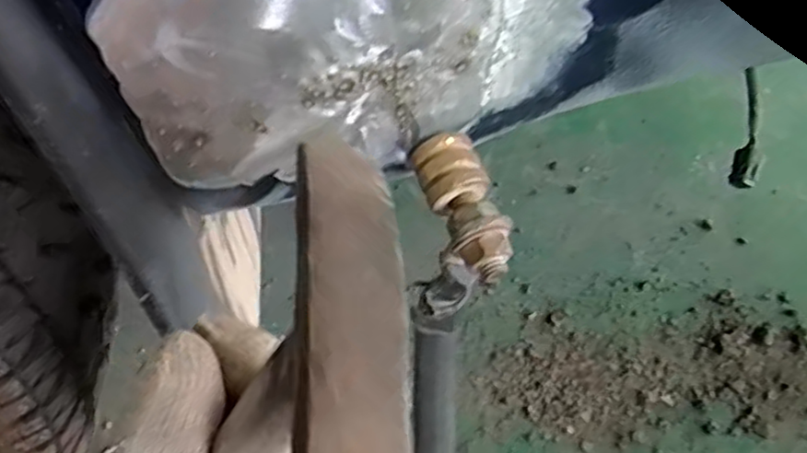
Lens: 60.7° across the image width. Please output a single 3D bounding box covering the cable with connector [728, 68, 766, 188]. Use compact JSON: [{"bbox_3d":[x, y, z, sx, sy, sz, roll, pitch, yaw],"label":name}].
[{"bbox_3d":[0.276,-0.078,0.550,0.017,0.021,0.098,8,79,8],"label":"cable with connector"}]

